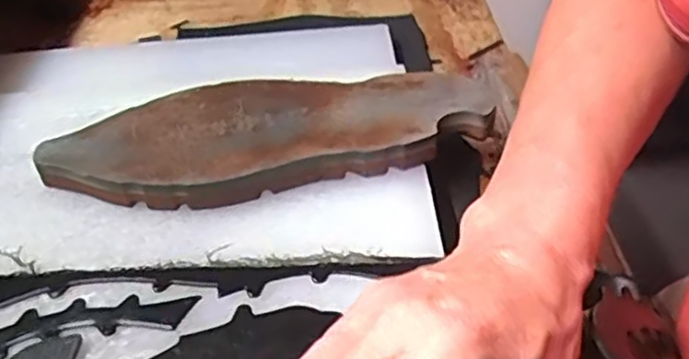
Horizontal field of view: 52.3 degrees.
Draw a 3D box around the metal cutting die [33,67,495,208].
[{"bbox_3d":[-0.049,-0.037,0.472,0.289,0.024,0.109,-11,49,-11],"label":"metal cutting die"}]

